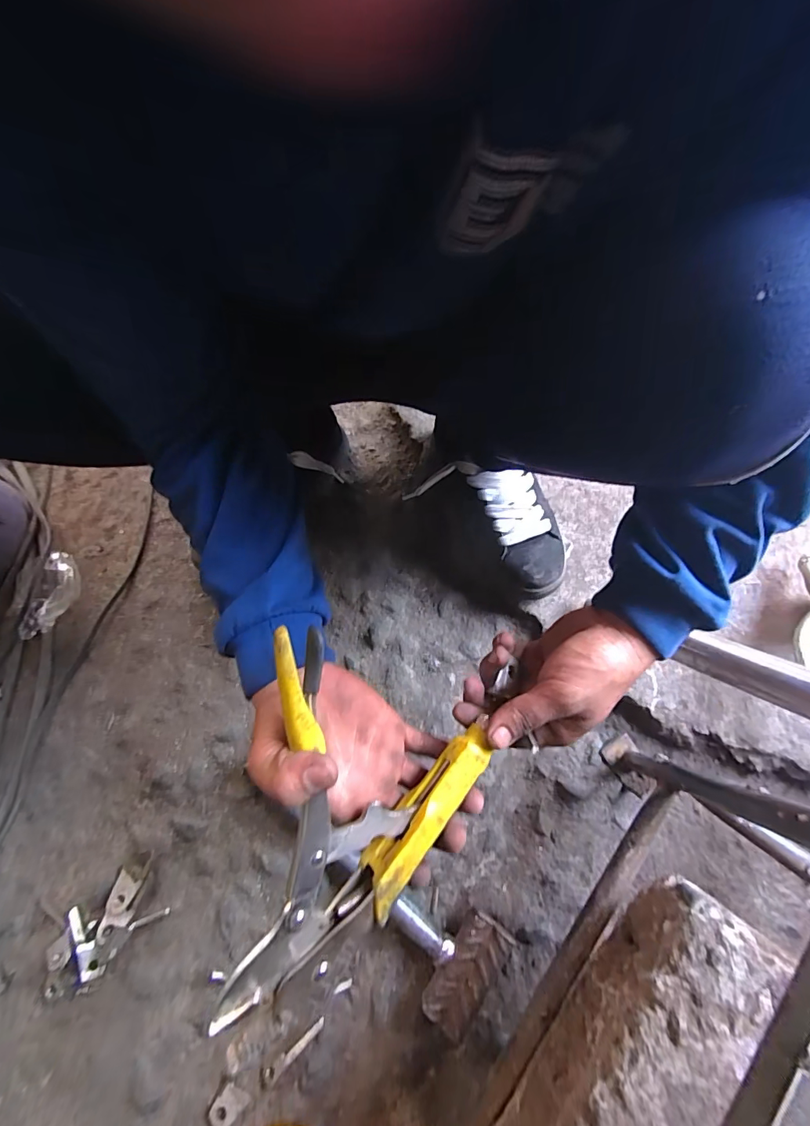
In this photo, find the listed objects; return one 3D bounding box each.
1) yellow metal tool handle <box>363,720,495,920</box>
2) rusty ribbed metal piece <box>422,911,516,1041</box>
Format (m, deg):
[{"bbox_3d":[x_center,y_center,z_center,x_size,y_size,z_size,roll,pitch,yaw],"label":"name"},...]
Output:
[{"bbox_3d":[0.013,0.153,0.279,0.029,0.019,0.115,36,70,14],"label":"yellow metal tool handle"},{"bbox_3d":[0.060,0.392,0.434,0.045,0.008,0.095,35,67,22],"label":"rusty ribbed metal piece"}]

